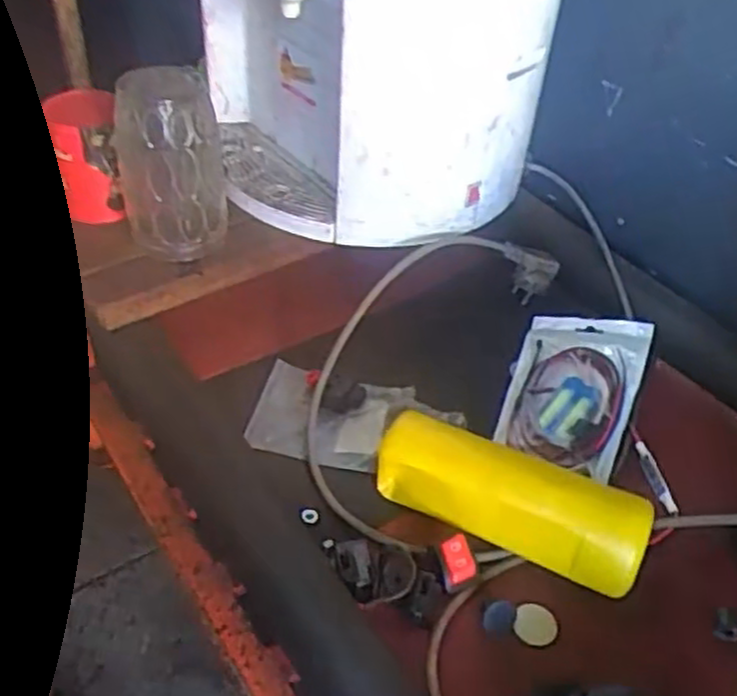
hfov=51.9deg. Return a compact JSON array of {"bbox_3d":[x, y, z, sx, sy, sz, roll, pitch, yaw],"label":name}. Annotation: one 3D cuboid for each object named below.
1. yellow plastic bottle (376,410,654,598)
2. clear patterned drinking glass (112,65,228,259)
[{"bbox_3d":[0.089,0.094,0.481,0.167,0.052,0.044,23,45,18],"label":"yellow plastic bottle"},{"bbox_3d":[-0.150,-0.141,0.579,0.075,0.128,0.074,-9,44,-15],"label":"clear patterned drinking glass"}]

